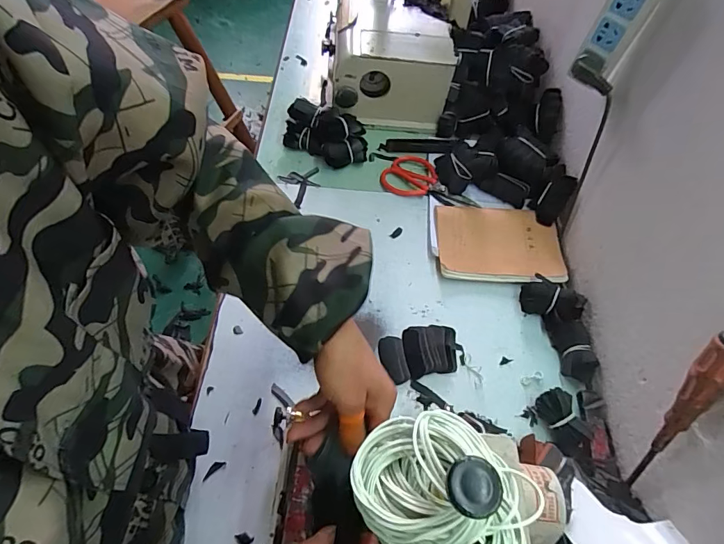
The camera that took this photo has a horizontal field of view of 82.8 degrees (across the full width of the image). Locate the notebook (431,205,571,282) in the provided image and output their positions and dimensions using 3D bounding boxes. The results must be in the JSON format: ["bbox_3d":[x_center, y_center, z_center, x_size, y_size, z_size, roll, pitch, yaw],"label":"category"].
[{"bbox_3d":[0.226,-0.048,0.683,0.198,0.015,0.140,2,58,-1],"label":"notebook"}]

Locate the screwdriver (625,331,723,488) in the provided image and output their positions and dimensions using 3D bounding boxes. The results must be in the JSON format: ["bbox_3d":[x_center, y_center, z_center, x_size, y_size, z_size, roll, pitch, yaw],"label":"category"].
[{"bbox_3d":[0.324,0.154,0.423,0.027,0.247,0.026,-5,38,-5],"label":"screwdriver"}]

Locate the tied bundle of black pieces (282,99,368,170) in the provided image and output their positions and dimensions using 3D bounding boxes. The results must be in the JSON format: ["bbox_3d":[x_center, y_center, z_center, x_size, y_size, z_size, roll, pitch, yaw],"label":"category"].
[{"bbox_3d":[-0.070,-0.268,0.785,0.170,0.070,0.104,23,60,12],"label":"tied bundle of black pieces"}]

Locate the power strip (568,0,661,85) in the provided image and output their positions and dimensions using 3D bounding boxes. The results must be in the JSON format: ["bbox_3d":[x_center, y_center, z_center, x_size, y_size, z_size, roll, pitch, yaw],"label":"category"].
[{"bbox_3d":[0.326,-0.319,0.509,0.057,0.145,0.020,36,64,19],"label":"power strip"}]

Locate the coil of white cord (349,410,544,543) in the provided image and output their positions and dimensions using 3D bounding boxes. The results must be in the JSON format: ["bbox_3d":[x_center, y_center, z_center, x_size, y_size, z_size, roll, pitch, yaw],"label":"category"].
[{"bbox_3d":[0.038,0.106,0.194,0.084,0.027,0.068,36,64,19],"label":"coil of white cord"}]

